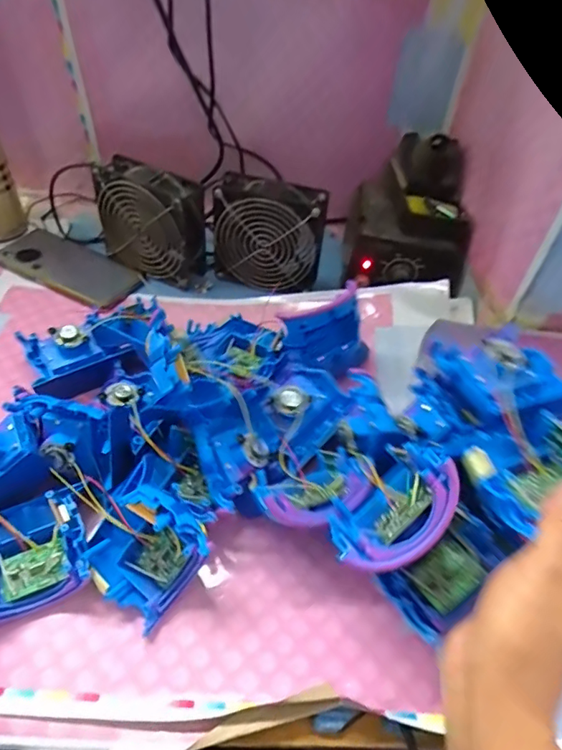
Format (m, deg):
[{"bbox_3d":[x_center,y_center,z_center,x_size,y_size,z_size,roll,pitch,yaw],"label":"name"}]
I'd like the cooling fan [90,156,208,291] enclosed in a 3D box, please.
[{"bbox_3d":[-0.148,-0.170,0.577,0.121,0.109,0.049,20,49,12],"label":"cooling fan"}]

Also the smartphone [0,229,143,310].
[{"bbox_3d":[-0.246,-0.129,0.597,0.173,0.011,0.078,23,49,15],"label":"smartphone"}]

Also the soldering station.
[{"bbox_3d":[0.151,-0.185,0.583,0.130,0.111,0.157,10,47,4],"label":"soldering station"}]

